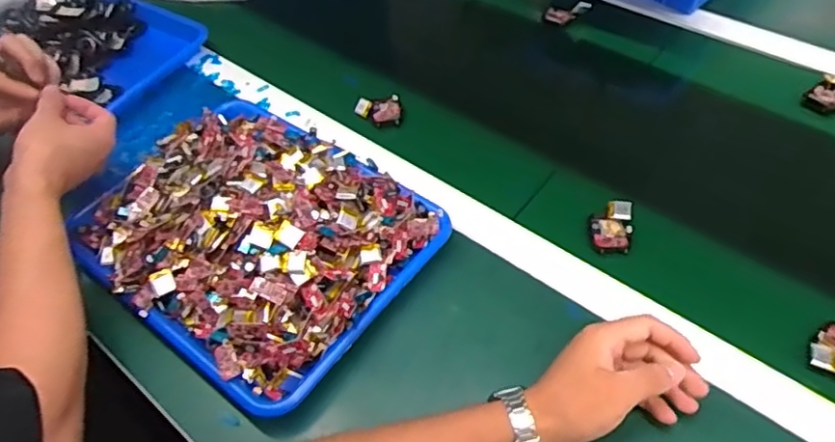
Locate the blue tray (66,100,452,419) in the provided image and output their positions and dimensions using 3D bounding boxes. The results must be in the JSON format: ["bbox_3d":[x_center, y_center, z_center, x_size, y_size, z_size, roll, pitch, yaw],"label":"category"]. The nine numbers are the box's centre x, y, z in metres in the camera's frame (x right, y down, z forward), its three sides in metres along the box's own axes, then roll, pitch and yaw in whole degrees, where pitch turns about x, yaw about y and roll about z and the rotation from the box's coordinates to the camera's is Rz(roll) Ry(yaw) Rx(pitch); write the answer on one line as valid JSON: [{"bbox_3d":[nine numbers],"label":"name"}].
[{"bbox_3d":[-0.160,0.000,0.585,0.312,0.063,0.252,31,60,27],"label":"blue tray"}]

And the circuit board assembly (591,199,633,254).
[{"bbox_3d":[0.189,0.005,0.590,0.038,0.013,0.055,3,51,8],"label":"circuit board assembly"}]

